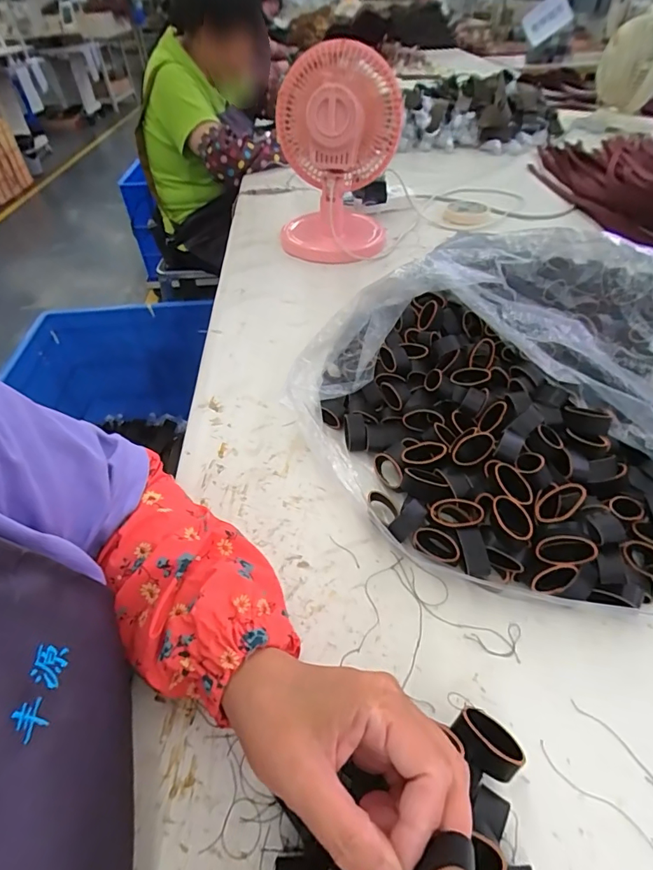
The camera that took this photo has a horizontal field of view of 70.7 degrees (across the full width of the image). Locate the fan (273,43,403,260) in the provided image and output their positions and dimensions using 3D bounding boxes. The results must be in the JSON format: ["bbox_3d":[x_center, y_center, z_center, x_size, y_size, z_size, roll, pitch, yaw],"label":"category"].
[{"bbox_3d":[0.017,-0.473,0.788,0.201,0.289,0.224,1,45,6],"label":"fan"}]

